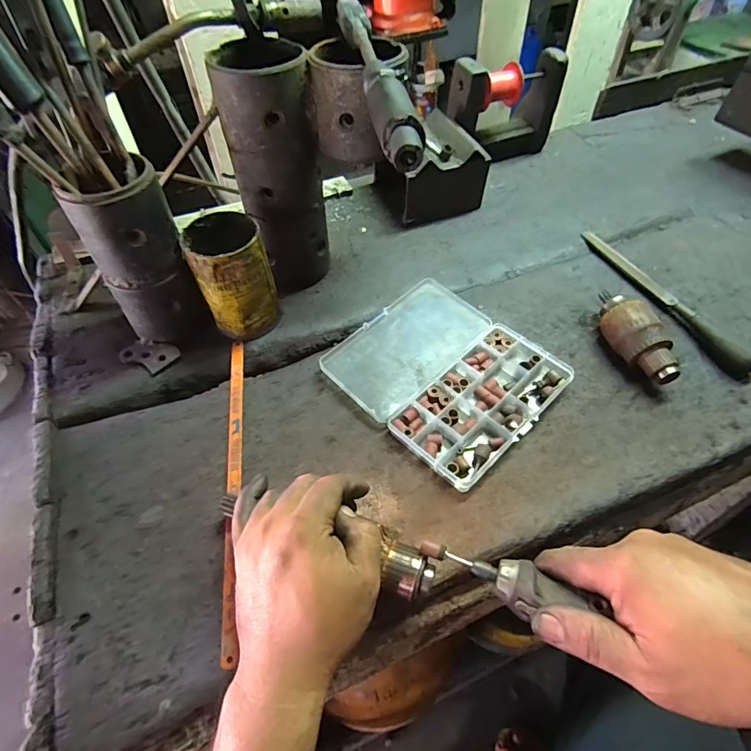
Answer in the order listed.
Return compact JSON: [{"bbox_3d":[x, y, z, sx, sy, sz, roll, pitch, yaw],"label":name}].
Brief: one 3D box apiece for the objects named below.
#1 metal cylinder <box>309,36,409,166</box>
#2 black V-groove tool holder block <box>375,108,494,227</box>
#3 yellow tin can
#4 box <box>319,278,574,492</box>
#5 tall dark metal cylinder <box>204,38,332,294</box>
[{"bbox_3d":[-0.013,-0.256,0.425,0.082,0.081,0.075,-1,51,1],"label":"metal cylinder"},{"bbox_3d":[0.072,-0.284,0.629,0.126,0.095,0.120,-23,54,-16],"label":"black V-groove tool holder block"},{"bbox_3d":[-0.147,-0.101,0.480,0.072,0.115,0.070,-1,51,1],"label":"yellow tin can"},{"bbox_3d":[0.069,-0.006,0.464,0.171,0.020,0.195,-36,58,-24],"label":"box"},{"bbox_3d":[-0.101,-0.203,0.484,0.083,0.229,0.085,-16,52,-10],"label":"tall dark metal cylinder"}]

